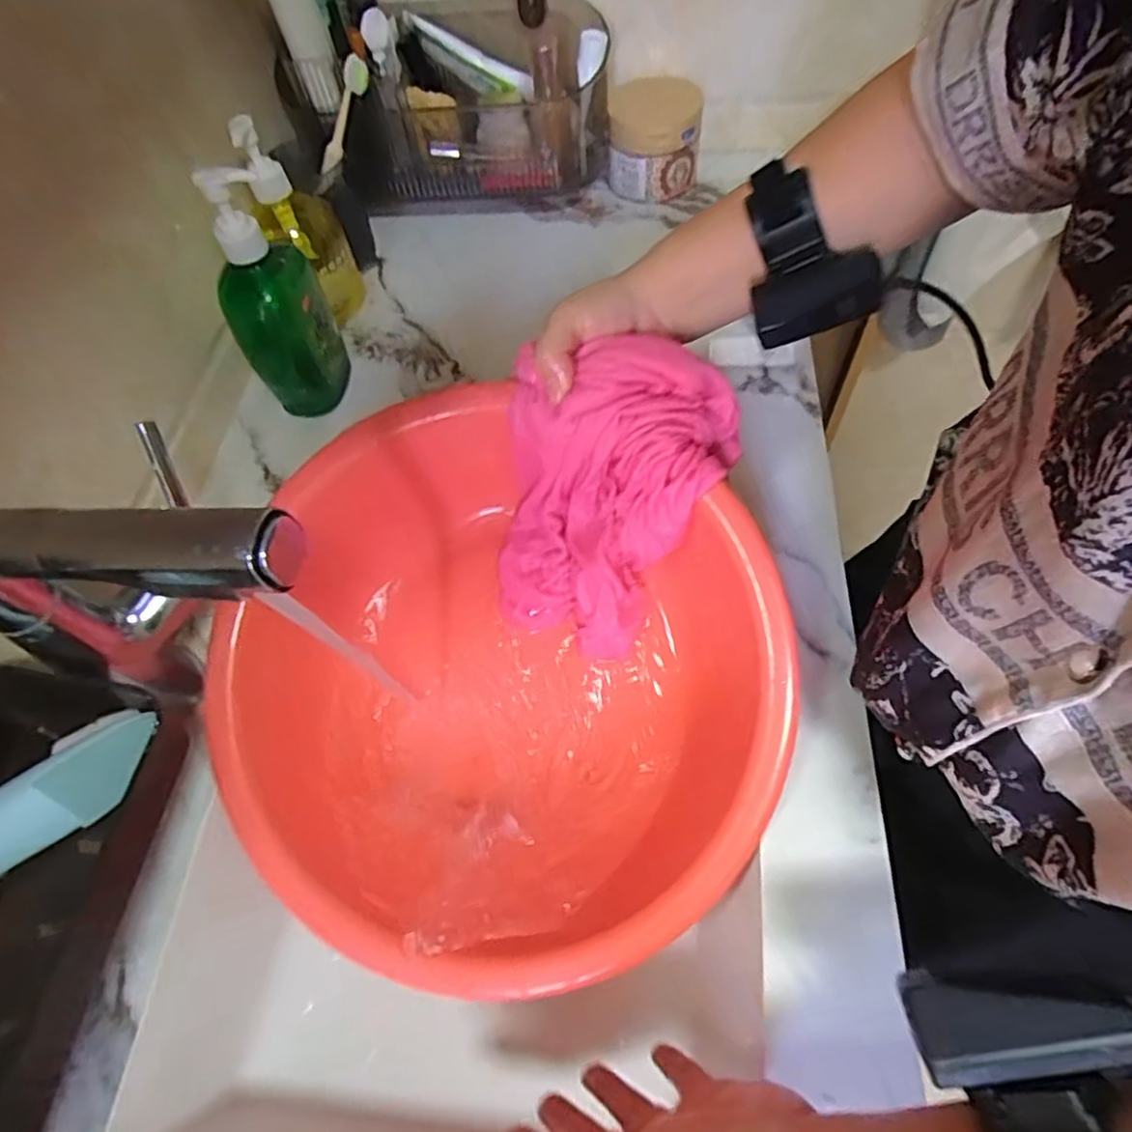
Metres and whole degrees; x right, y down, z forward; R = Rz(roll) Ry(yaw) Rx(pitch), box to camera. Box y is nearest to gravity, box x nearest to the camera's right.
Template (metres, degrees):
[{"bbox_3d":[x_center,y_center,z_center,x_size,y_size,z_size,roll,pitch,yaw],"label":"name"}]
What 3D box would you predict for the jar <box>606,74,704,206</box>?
[{"bbox_3d":[0.092,-0.441,0.691,0.092,0.082,0.097,-2,59,3],"label":"jar"}]

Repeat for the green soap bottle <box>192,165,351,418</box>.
[{"bbox_3d":[-0.226,-0.204,0.512,0.070,0.189,0.063,-21,60,-8],"label":"green soap bottle"}]

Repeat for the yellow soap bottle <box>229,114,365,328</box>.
[{"bbox_3d":[-0.239,-0.308,0.590,0.070,0.163,0.079,-24,60,-10],"label":"yellow soap bottle"}]

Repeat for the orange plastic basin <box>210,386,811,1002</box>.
[{"bbox_3d":[-0.043,0.070,0.448,0.362,0.151,0.362,-4,66,10],"label":"orange plastic basin"}]

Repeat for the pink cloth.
[{"bbox_3d":[0.025,-0.043,0.447,0.136,0.178,0.134,21,63,16],"label":"pink cloth"}]

